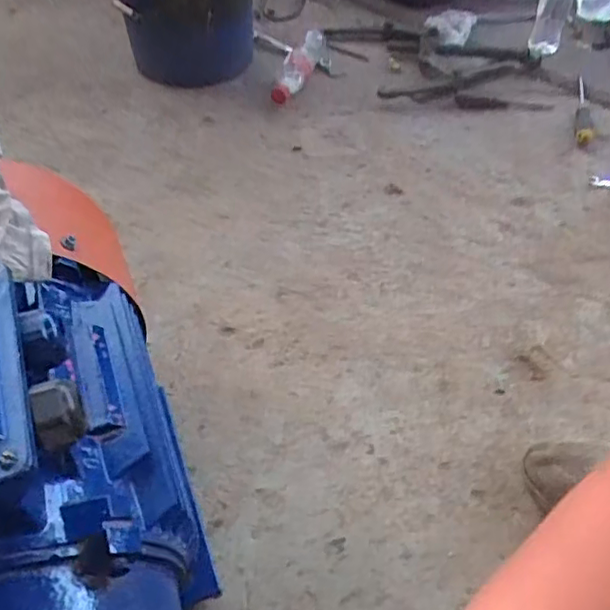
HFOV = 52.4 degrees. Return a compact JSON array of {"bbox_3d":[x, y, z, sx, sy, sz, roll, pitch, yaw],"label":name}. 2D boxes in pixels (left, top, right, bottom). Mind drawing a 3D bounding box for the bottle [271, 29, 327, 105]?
[{"bbox_3d":[-0.009,-0.428,1.117,0.059,0.135,0.050,23,45,-25],"label":"bottle"}]

